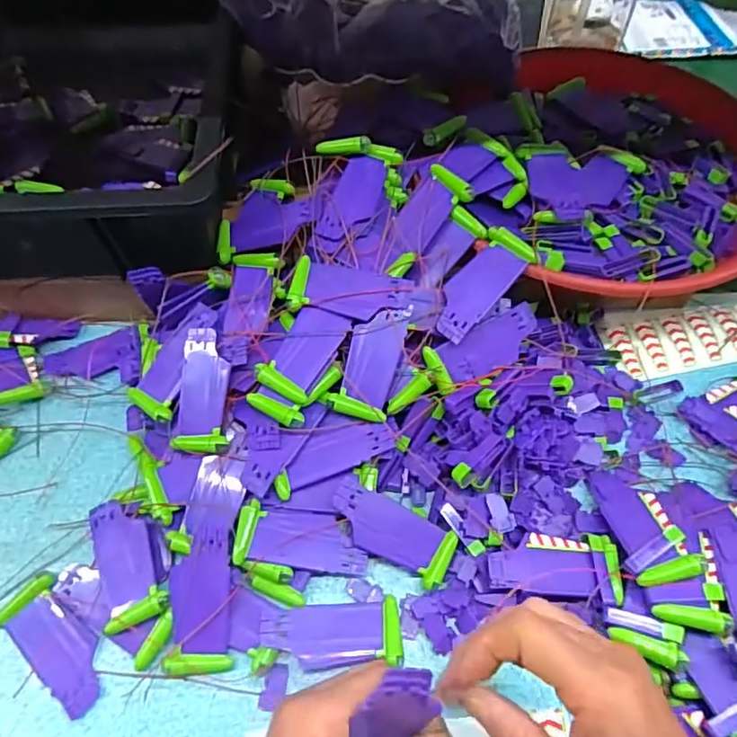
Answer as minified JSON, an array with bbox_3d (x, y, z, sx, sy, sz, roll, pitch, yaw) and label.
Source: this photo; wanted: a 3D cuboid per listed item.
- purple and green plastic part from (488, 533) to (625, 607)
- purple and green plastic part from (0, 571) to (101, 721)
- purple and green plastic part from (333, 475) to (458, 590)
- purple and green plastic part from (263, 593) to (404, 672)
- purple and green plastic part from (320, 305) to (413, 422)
[{"bbox_3d":[0.122,0.130,0.361,0.085,0.019,0.040,2,58,3],"label":"purple and green plastic part"},{"bbox_3d":[-0.202,0.176,0.356,0.088,0.008,0.040,34,65,20],"label":"purple and green plastic part"},{"bbox_3d":[0.015,0.110,0.379,0.088,0.017,0.039,33,63,3],"label":"purple and green plastic part"},{"bbox_3d":[-0.024,0.170,0.351,0.088,0.011,0.039,-6,59,-2],"label":"purple and green plastic part"},{"bbox_3d":[-0.001,-0.006,0.396,0.046,0.010,0.083,13,80,7],"label":"purple and green plastic part"}]

